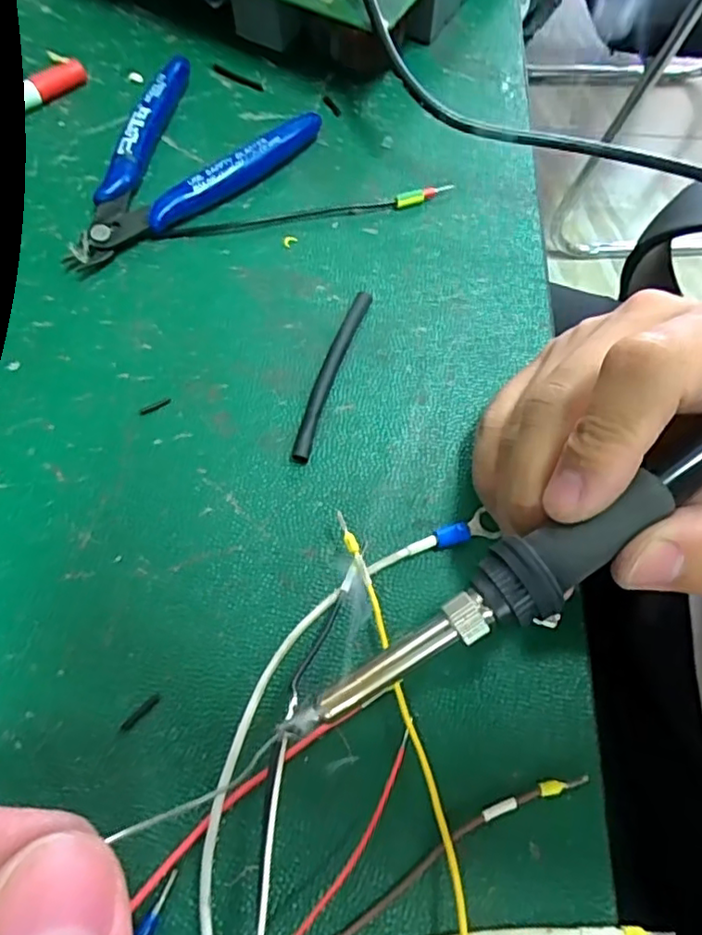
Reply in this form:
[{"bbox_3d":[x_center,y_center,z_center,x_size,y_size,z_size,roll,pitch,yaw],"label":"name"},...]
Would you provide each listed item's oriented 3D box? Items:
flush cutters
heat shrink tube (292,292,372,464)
[{"bbox_3d":[-0.077,-0.128,0.263,0.077,0.013,0.114,31,68,11],"label":"flush cutters"},{"bbox_3d":[-0.007,-0.035,0.229,0.007,0.006,0.077,18,66,5],"label":"heat shrink tube"}]

